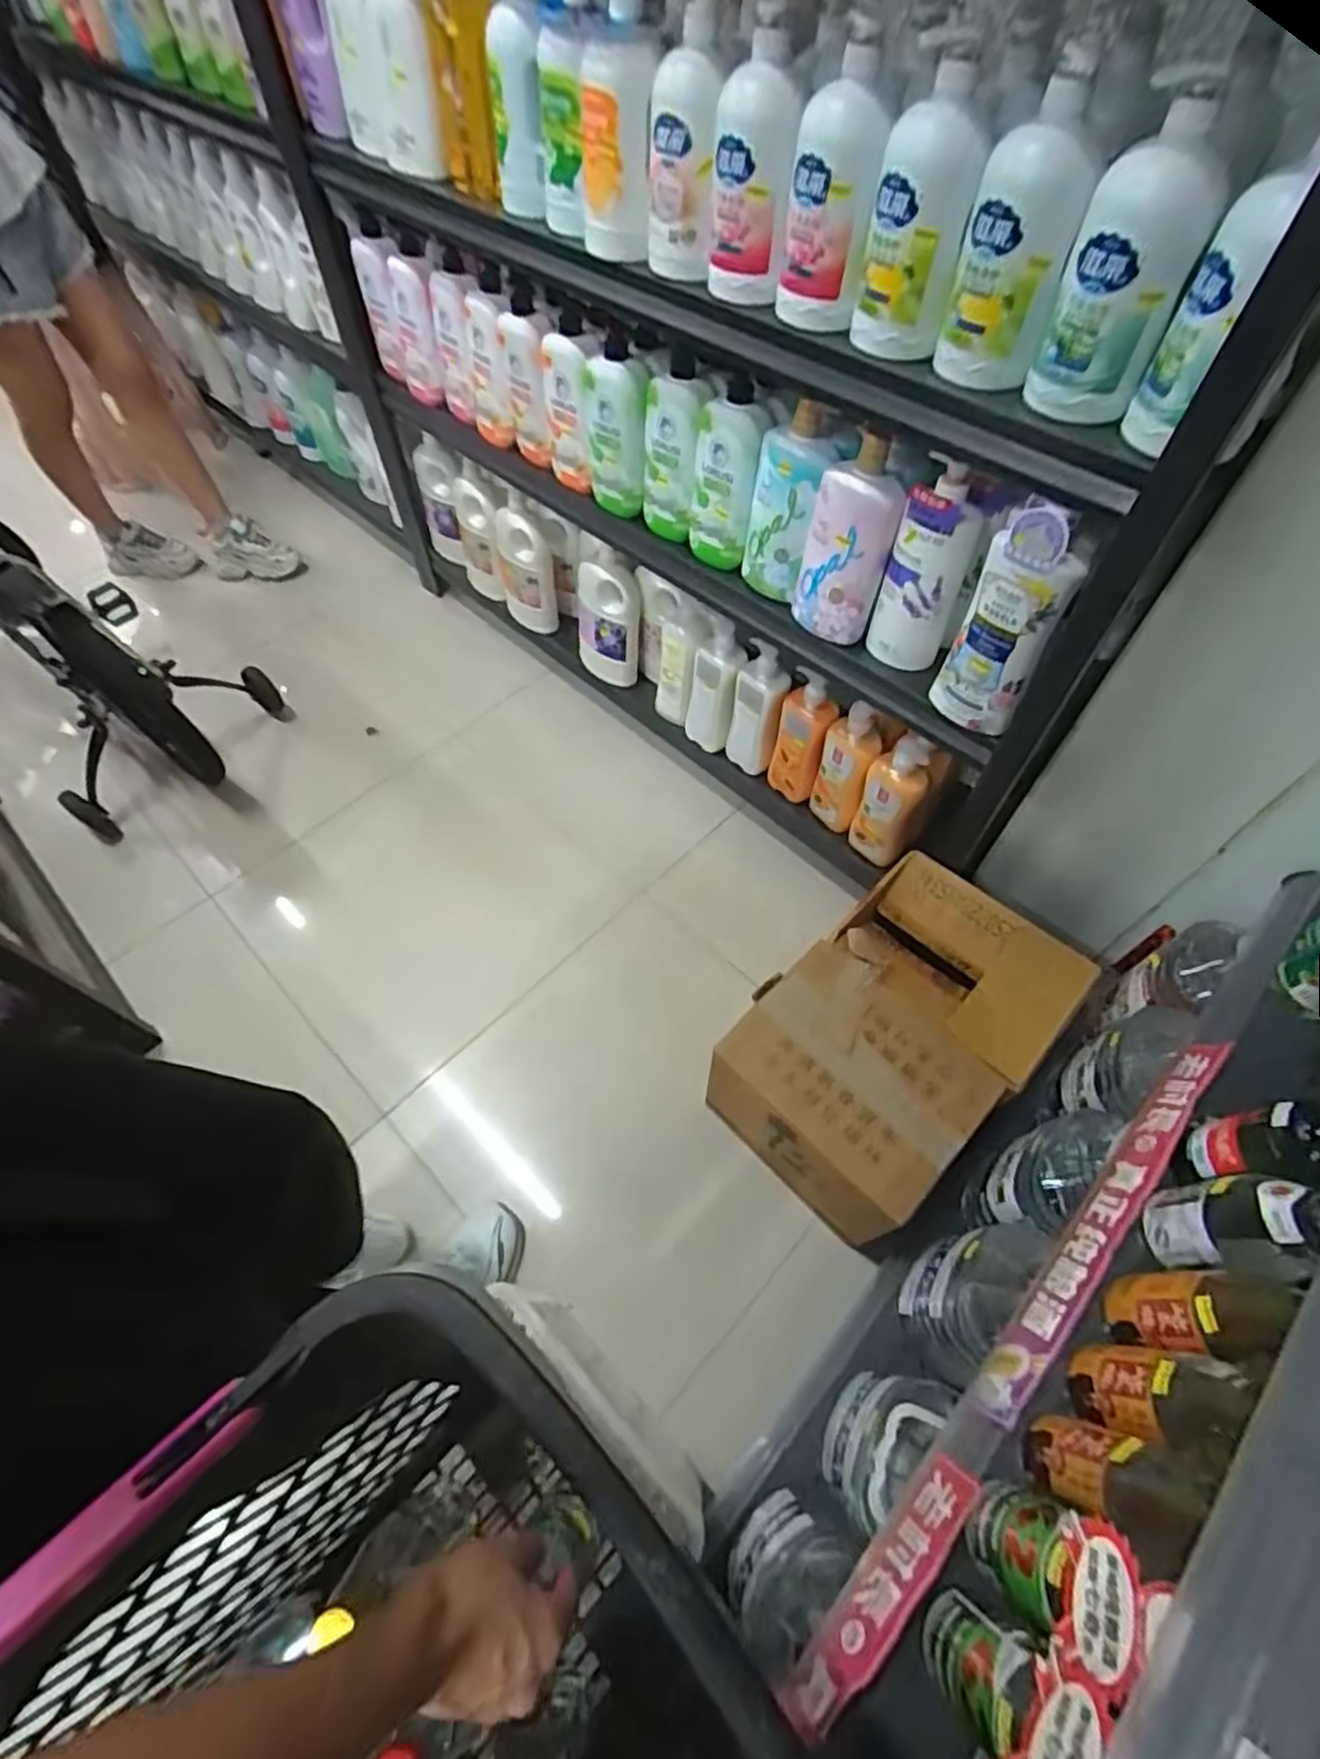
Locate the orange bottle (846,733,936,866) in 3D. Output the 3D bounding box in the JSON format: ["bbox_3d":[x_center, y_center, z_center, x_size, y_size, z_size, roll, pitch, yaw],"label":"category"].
[{"bbox_3d":[0.359,-0.121,1.137,0.085,0.234,0.070,21,61,13],"label":"orange bottle"}]

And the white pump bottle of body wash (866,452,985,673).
[{"bbox_3d":[0.319,-0.367,0.868,0.088,0.231,0.054,30,63,18],"label":"white pump bottle of body wash"}]

